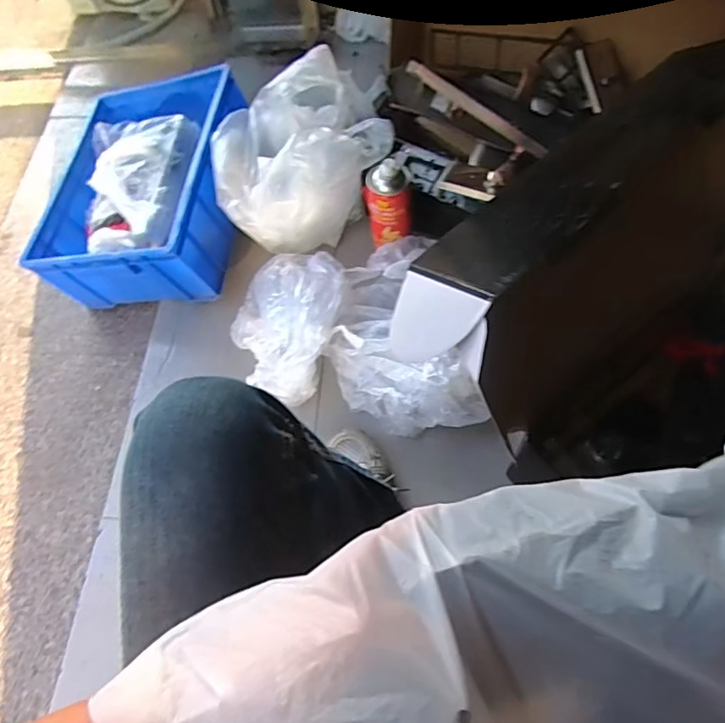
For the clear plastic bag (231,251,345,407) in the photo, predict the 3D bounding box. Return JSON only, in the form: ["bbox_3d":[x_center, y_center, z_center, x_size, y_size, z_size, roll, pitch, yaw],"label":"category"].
[{"bbox_3d":[-0.122,-0.063,0.806,0.163,0.100,0.249,12,67,10],"label":"clear plastic bag"}]

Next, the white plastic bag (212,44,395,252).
[{"bbox_3d":[-0.110,-0.333,0.879,0.281,0.180,0.234,-33,67,-10],"label":"white plastic bag"}]

